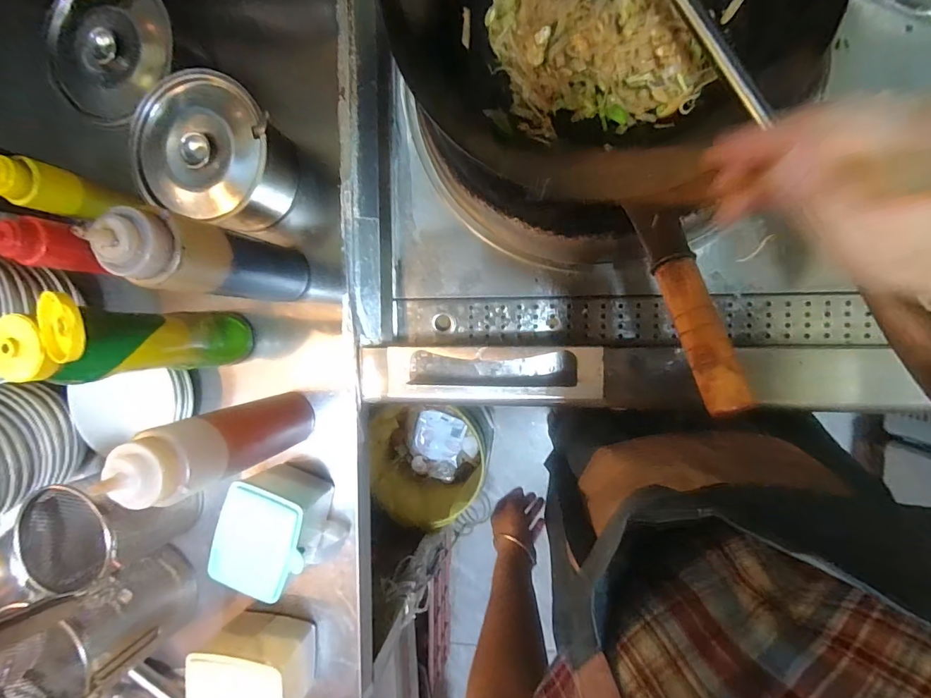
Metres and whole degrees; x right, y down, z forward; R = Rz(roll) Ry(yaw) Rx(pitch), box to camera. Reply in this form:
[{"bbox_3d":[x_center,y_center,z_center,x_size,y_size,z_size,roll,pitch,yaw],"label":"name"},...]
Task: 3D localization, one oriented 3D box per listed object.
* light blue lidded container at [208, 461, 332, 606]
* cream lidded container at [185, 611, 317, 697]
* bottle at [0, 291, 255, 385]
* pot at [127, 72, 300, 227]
[{"bbox_3d":[-0.213,0.209,0.528,0.110,0.088,0.121,19,96,7],"label":"light blue lidded container"},{"bbox_3d":[-0.247,0.382,0.535,0.114,0.090,0.102,-6,92,9],"label":"cream lidded container"},{"bbox_3d":[-0.307,-0.010,0.450,0.084,0.231,0.060,-16,91,9],"label":"bottle"},{"bbox_3d":[-0.280,-0.215,0.511,0.147,0.103,0.136,0,93,9],"label":"pot"}]

